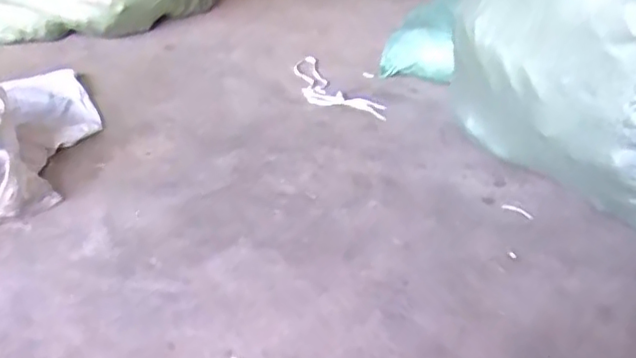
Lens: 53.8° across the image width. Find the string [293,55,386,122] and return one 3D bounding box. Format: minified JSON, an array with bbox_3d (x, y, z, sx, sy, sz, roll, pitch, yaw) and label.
[{"bbox_3d":[0.023,-0.255,1.743,0.142,0.015,0.443,-14,38,-25],"label":"string"}]

